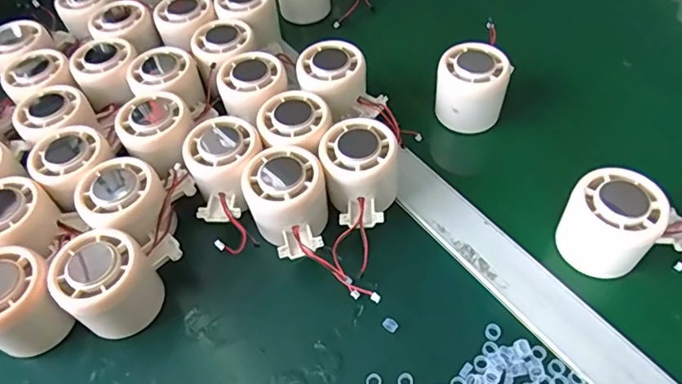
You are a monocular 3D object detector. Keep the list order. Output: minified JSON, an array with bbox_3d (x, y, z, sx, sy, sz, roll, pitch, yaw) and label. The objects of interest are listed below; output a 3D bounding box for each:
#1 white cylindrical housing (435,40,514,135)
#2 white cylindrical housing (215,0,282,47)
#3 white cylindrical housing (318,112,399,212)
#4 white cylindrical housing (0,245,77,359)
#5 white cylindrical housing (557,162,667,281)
[{"bbox_3d":[0.108,-0.086,0.425,0.054,0.052,0.054,-3,53,4],"label":"white cylindrical housing"},{"bbox_3d":[-0.088,-0.163,0.492,0.050,0.058,0.050,-3,53,4],"label":"white cylindrical housing"},{"bbox_3d":[0.016,-0.016,0.378,0.057,0.055,0.053,-3,53,4],"label":"white cylindrical housing"},{"bbox_3d":[-0.205,0.074,0.331,0.052,0.064,0.053,-3,53,4],"label":"white cylindrical housing"},{"bbox_3d":[0.177,0.021,0.339,0.053,0.045,0.057,-3,53,4],"label":"white cylindrical housing"}]

